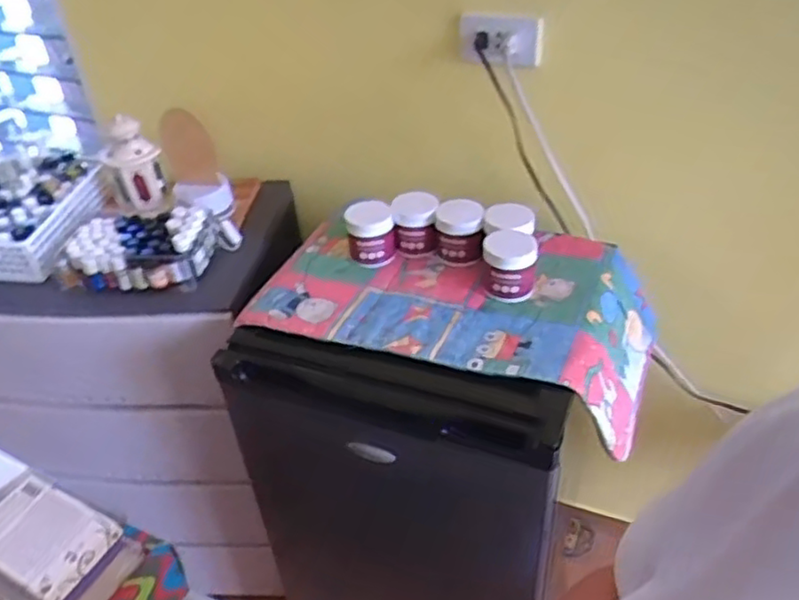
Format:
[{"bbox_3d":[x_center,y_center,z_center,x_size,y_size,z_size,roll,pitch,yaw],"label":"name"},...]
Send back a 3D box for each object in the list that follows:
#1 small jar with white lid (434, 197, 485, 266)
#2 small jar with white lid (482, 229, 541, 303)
[{"bbox_3d":[0.089,-0.100,1.011,0.070,0.077,0.061,-1,38,4],"label":"small jar with white lid"},{"bbox_3d":[0.154,-0.049,0.953,0.073,0.073,0.072,-3,38,2],"label":"small jar with white lid"}]

